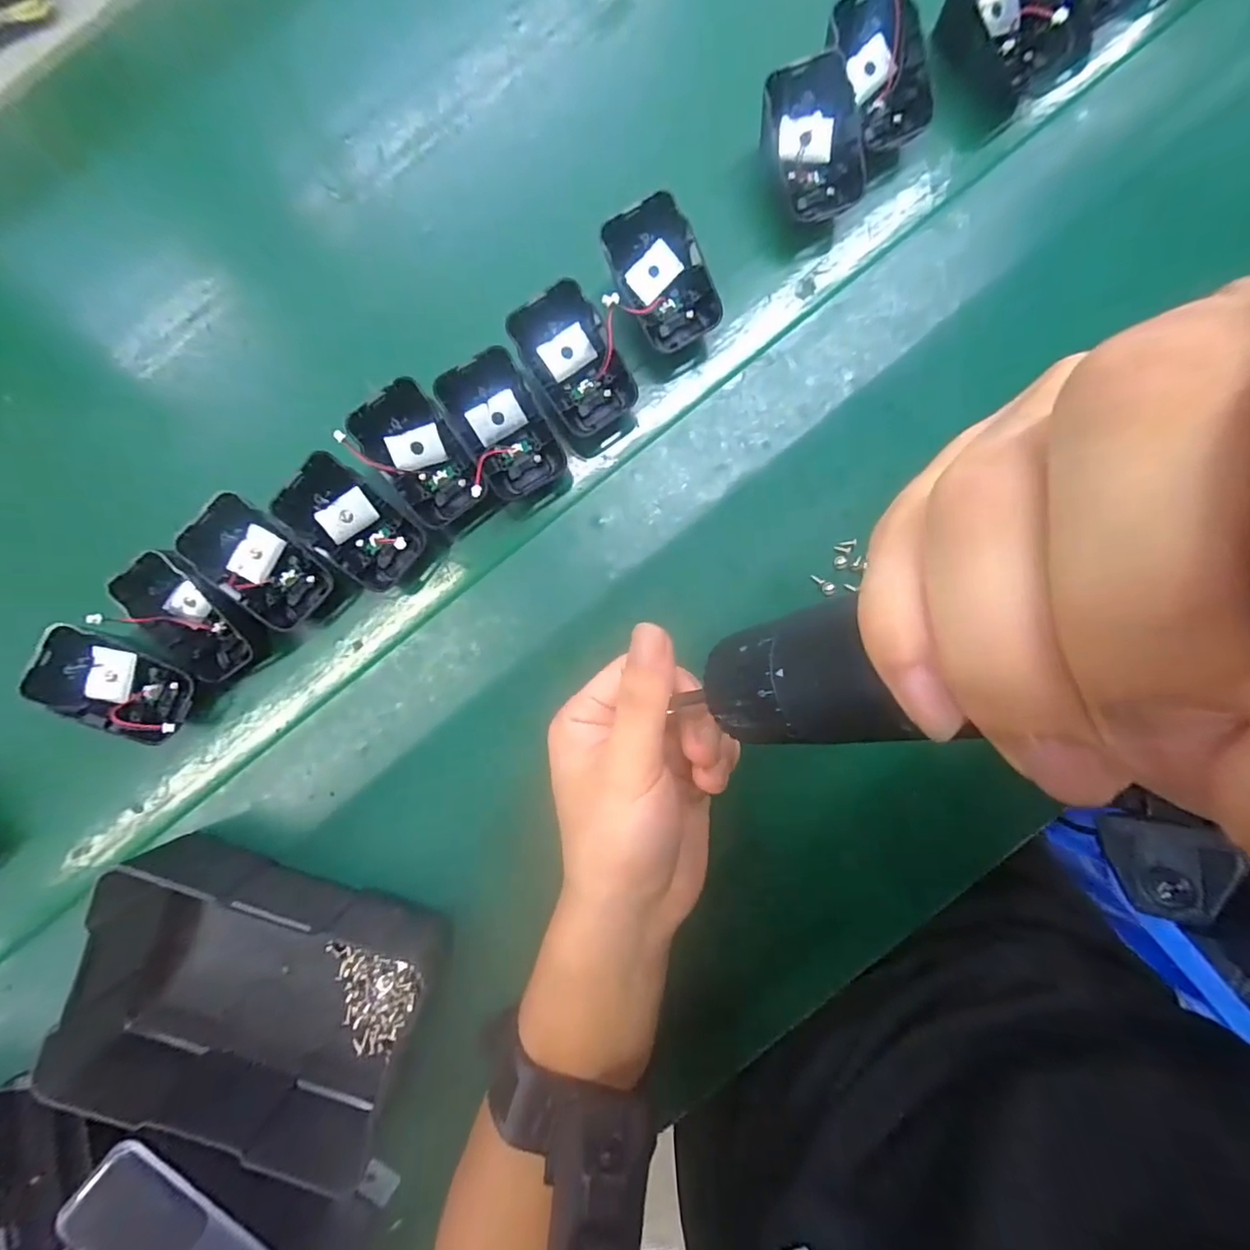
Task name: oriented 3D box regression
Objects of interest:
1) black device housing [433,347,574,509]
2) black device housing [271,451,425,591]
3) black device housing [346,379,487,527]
[{"bbox_3d":[-0.065,-0.102,0.294,0.045,0.019,0.074,-34,113,-8],"label":"black device housing"},{"bbox_3d":[-0.145,-0.052,0.292,0.043,0.021,0.069,-48,114,-2],"label":"black device housing"},{"bbox_3d":[-0.110,-0.089,0.295,0.042,0.021,0.070,-35,116,-3],"label":"black device housing"}]

